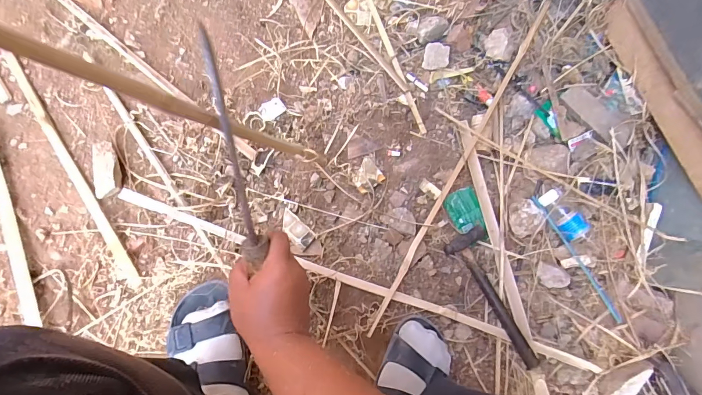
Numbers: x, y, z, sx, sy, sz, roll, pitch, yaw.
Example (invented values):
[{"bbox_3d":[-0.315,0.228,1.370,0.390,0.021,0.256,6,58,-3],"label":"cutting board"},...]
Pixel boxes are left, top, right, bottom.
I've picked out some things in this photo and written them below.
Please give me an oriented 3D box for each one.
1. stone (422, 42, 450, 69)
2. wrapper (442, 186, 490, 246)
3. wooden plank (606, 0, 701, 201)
[{"bbox_3d":[0.169,-0.278,0.741,0.049,0.013,0.055,11,89,1],"label":"stone"},{"bbox_3d":[0.203,0.034,0.661,0.060,0.008,0.097,-17,76,-7],"label":"wrapper"},{"bbox_3d":[0.527,-0.173,0.627,0.019,0.071,0.434,-3,62,-2],"label":"wooden plank"}]

